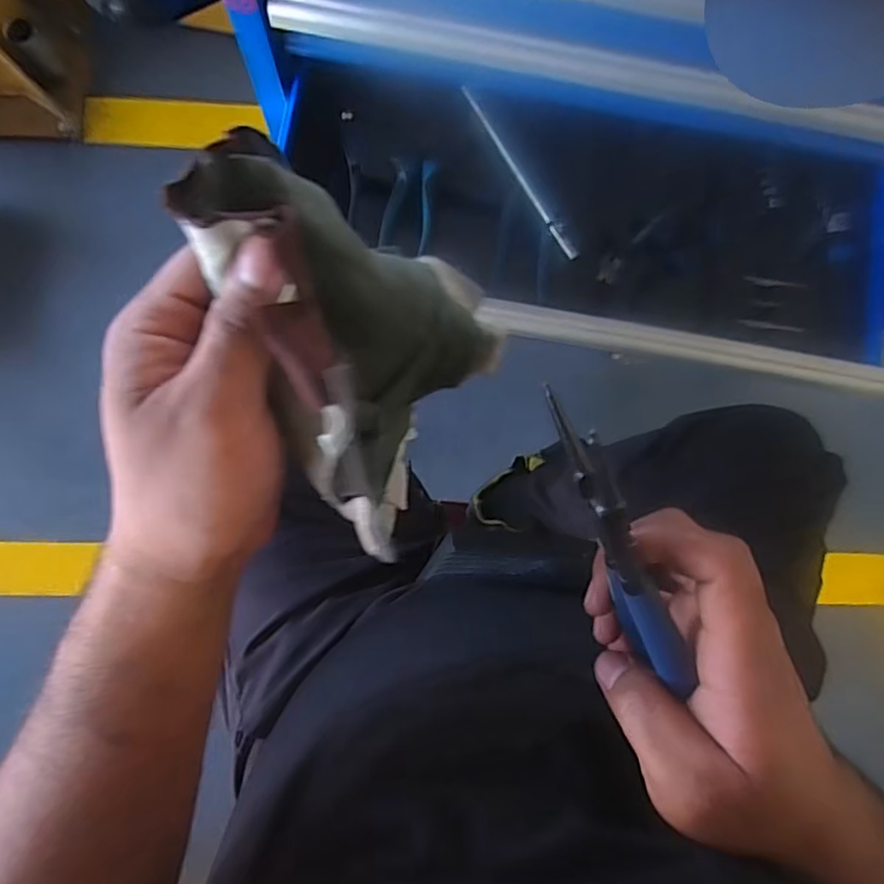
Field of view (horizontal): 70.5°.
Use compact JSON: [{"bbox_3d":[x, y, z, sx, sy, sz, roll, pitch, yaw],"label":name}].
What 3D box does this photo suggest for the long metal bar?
[{"bbox_3d":[0.071,-0.256,0.595,0.012,0.006,0.196,-32,86,-6],"label":"long metal bar"}]

